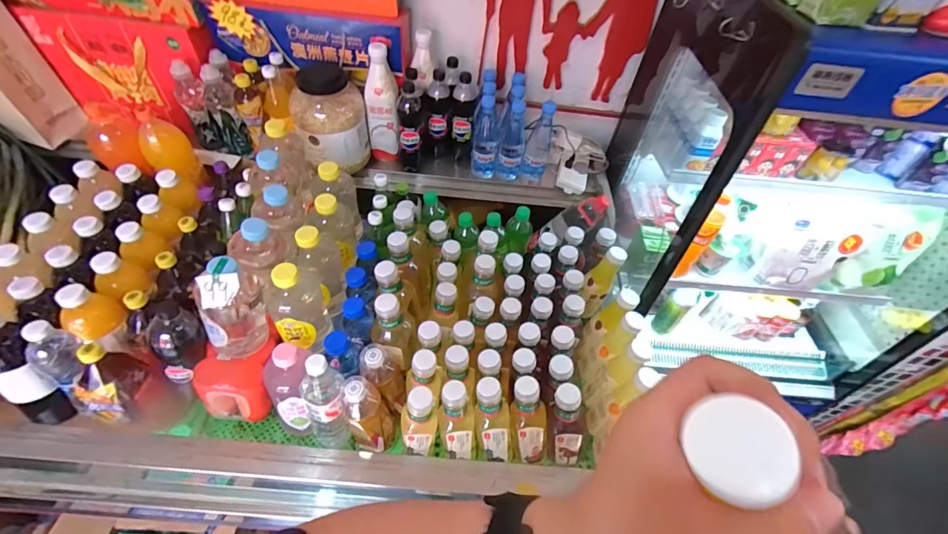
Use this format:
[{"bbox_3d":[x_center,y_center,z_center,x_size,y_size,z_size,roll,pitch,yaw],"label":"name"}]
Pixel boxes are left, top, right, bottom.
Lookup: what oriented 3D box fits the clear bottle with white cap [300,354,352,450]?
[{"bbox_3d":[-0.259,0.239,0.726,0.072,0.232,0.079,-16,53,-19],"label":"clear bottle with white cap"}]

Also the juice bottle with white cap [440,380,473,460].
[{"bbox_3d":[-0.028,0.273,0.726,0.058,0.178,0.070,0,49,-6],"label":"juice bottle with white cap"}]

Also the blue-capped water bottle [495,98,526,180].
[{"bbox_3d":[0.105,-0.345,1.134,0.067,0.207,0.069,7,49,0],"label":"blue-capped water bottle"}]

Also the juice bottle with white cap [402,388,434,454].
[{"bbox_3d":[-0.096,0.267,0.712,0.053,0.173,0.056,1,49,-5],"label":"juice bottle with white cap"}]

